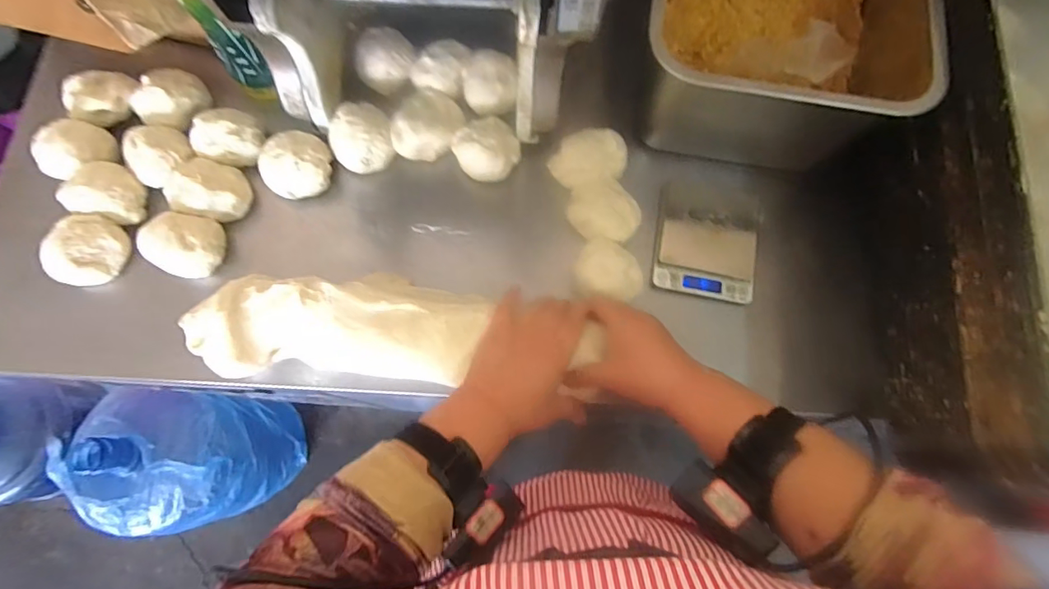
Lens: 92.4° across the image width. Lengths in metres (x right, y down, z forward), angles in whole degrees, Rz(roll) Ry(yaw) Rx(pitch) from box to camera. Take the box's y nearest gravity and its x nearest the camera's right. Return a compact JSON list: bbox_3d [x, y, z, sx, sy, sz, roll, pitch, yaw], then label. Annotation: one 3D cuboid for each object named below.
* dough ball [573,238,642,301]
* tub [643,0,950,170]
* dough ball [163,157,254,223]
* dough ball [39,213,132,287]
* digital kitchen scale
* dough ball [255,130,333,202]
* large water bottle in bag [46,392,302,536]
[{"bbox_3d":[0.083,-0.023,0.510,0.067,0.030,0.060,0,74,-2],"label":"dough ball"},{"bbox_3d":[0.261,-0.318,0.527,0.250,0.153,0.343,11,74,1],"label":"tub"},{"bbox_3d":[-0.333,-0.110,0.530,0.079,0.042,0.065,30,75,6],"label":"dough ball"},{"bbox_3d":[-0.444,-0.042,0.517,0.066,0.054,0.075,30,75,6],"label":"dough ball"},{"bbox_3d":[0.196,-0.059,0.537,0.103,0.016,0.123,10,74,1],"label":"digital kitchen scale"},{"bbox_3d":[-0.243,-0.138,0.536,0.070,0.042,0.062,-18,76,-7],"label":"dough ball"},{"bbox_3d":[-0.638,0.320,0.989,0.272,0.409,0.238,-4,75,-3],"label":"large water bottle in bag"}]

